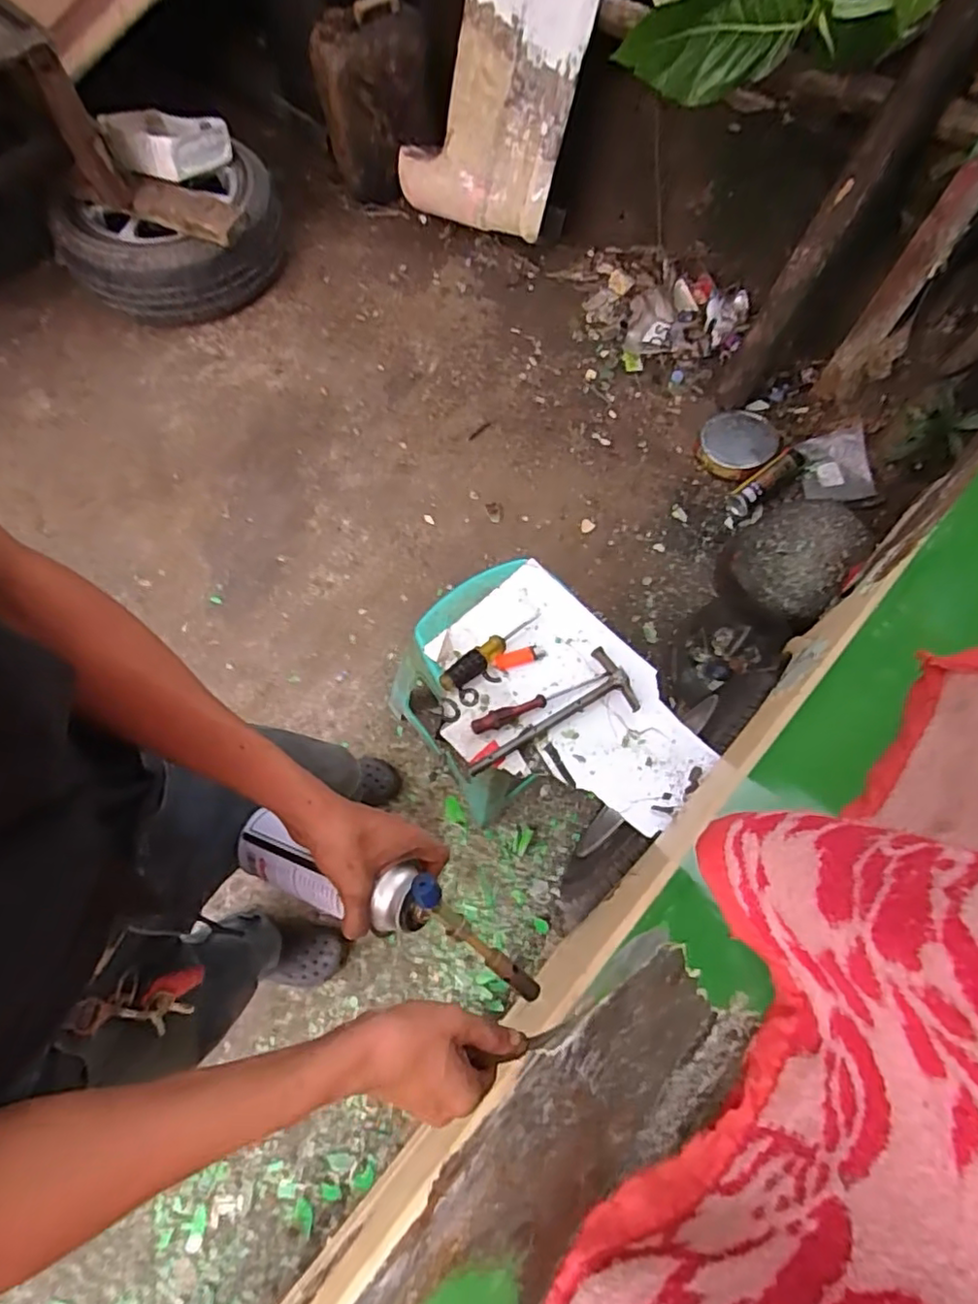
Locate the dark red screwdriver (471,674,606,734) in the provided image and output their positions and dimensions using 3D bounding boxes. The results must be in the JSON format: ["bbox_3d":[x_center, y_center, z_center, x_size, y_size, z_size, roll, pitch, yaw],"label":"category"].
[{"bbox_3d":[0.070,0.065,0.870,0.202,0.021,0.025,-23,70,-12],"label":"dark red screwdriver"}]

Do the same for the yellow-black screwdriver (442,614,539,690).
[{"bbox_3d":[0.003,0.000,0.887,0.165,0.035,0.030,-35,73,-16],"label":"yellow-black screwdriver"}]

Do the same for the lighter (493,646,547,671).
[{"bbox_3d":[0.045,0.009,0.903,0.077,0.012,0.024,-19,69,-10],"label":"lighter"}]

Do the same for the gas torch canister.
[{"bbox_3d":[-0.094,0.198,0.510,0.276,0.104,0.058,14,70,18],"label":"gas torch canister"}]

